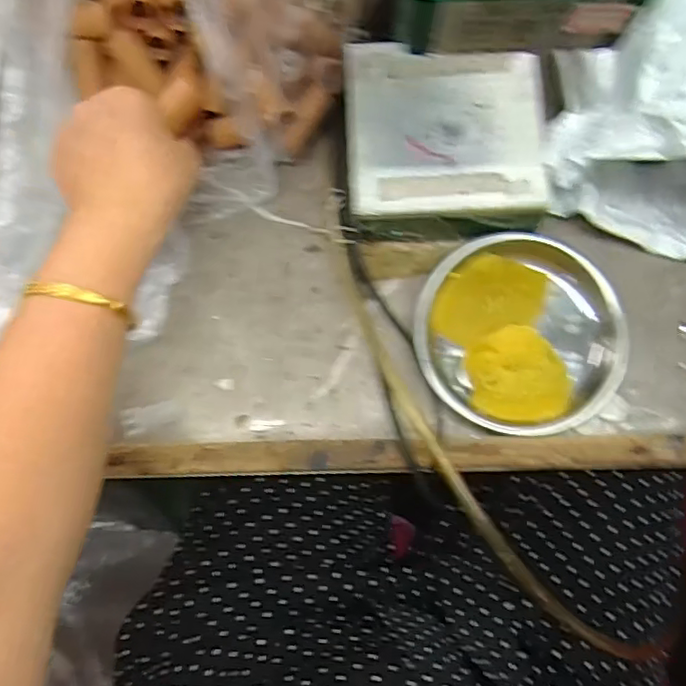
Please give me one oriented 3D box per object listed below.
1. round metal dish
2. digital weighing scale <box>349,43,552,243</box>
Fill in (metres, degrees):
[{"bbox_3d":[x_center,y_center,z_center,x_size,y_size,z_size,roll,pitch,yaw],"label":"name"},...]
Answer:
[{"bbox_3d":[0.114,-0.006,0.398,0.125,0.018,0.130,0,79,0],"label":"round metal dish"},{"bbox_3d":[0.066,-0.132,0.412,0.124,0.049,0.122,-2,79,-1],"label":"digital weighing scale"}]

